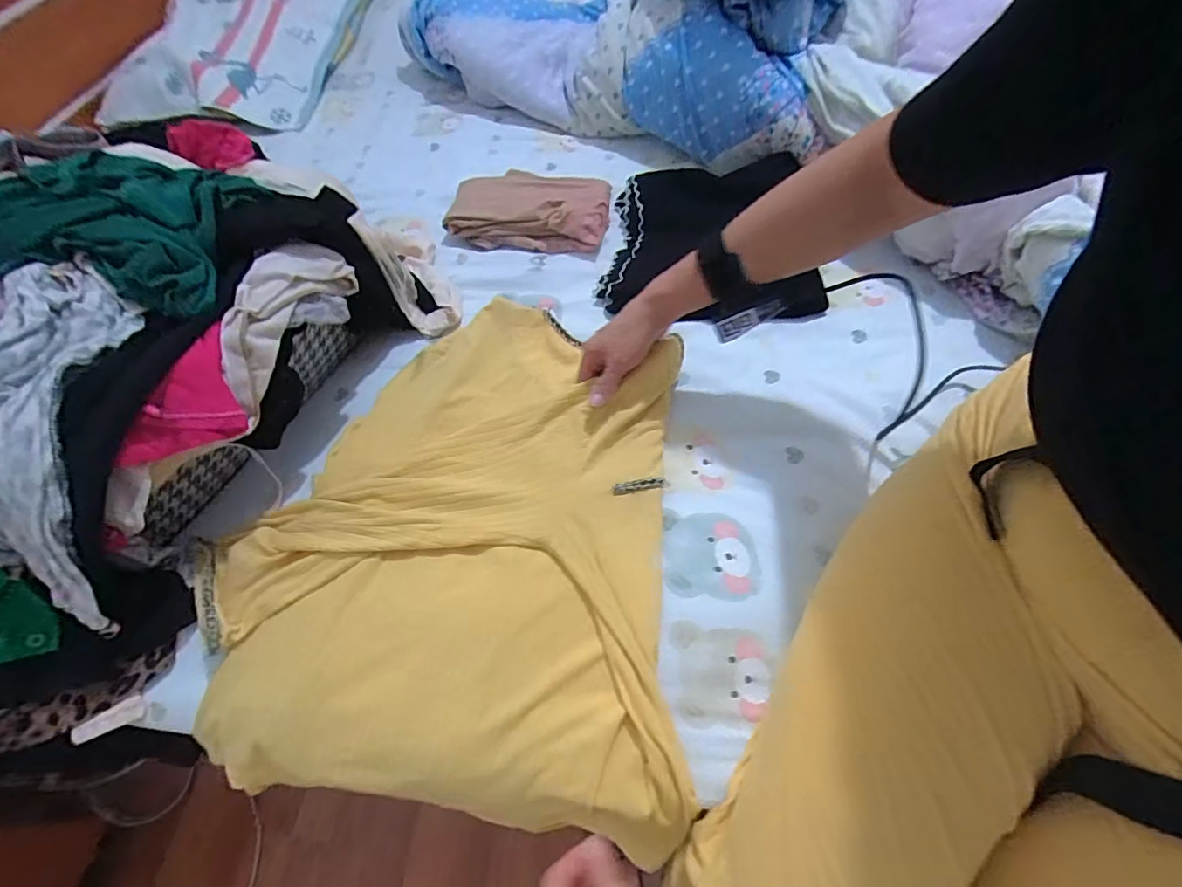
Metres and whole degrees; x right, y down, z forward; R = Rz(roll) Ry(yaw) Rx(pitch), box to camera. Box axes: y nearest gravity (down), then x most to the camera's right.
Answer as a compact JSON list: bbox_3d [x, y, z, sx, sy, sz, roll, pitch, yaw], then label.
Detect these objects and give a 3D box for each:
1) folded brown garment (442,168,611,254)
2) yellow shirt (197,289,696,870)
[{"bbox_3d":[-0.091,-0.367,0.792,0.244,0.059,0.165,10,61,11],"label":"folded brown garment"},{"bbox_3d":[-0.127,0.076,0.555,0.447,0.093,0.525,6,60,4],"label":"yellow shirt"}]

